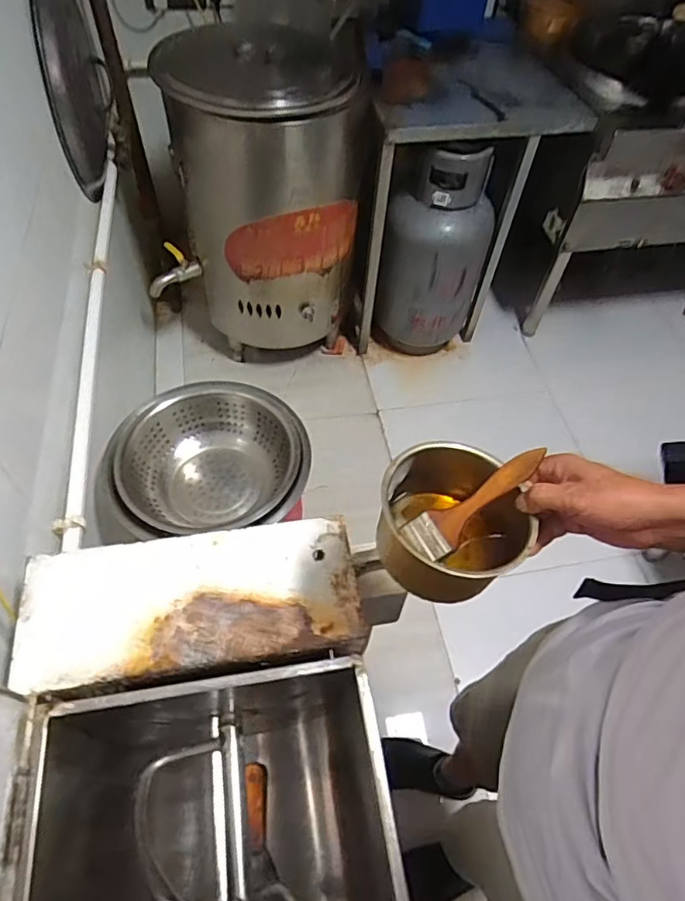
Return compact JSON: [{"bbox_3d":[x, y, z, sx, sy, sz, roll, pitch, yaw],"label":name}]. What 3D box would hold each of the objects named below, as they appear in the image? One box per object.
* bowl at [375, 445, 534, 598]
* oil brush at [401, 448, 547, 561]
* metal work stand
[{"bbox_3d":[0.098,0.075,0.508,0.130,0.105,0.126,2,56,-3],"label":"bowl"},{"bbox_3d":[0.122,0.048,0.484,0.138,0.007,0.040,-34,84,9],"label":"oil brush"},{"bbox_3d":[0.330,-0.758,1.710,0.536,0.747,0.423,-4,56,-7],"label":"metal work stand"}]

